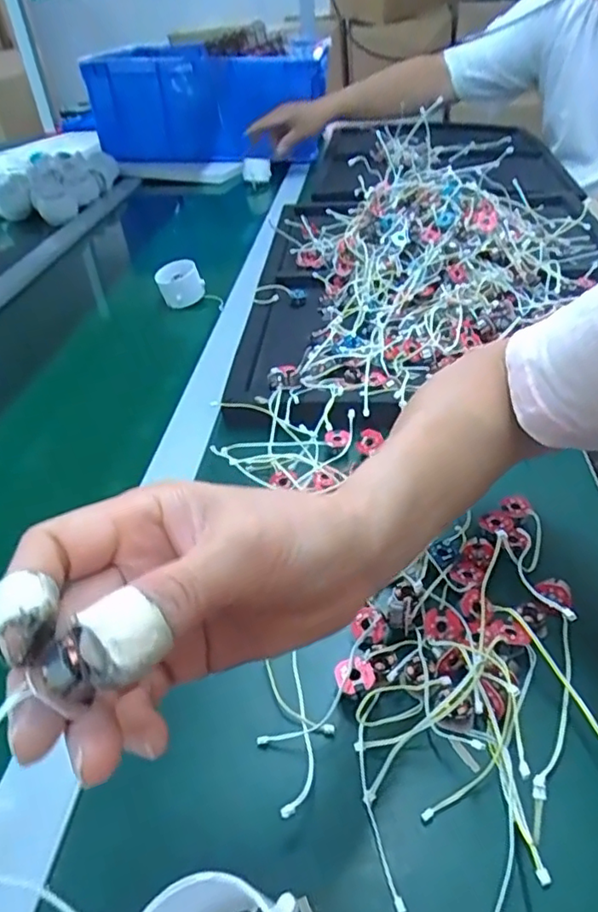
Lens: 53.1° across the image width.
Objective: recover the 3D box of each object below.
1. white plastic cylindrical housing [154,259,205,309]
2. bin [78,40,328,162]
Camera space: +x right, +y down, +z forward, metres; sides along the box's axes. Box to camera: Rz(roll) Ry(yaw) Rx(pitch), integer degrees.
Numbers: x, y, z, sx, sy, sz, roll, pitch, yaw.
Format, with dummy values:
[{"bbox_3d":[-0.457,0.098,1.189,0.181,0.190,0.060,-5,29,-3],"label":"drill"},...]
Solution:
[{"bbox_3d":[-0.145,-0.209,0.732,0.049,0.044,0.050,30,51,35],"label":"white plastic cylindrical housing"},{"bbox_3d":[-0.182,-0.733,1.229,0.457,0.171,0.316,1,40,9],"label":"bin"}]

